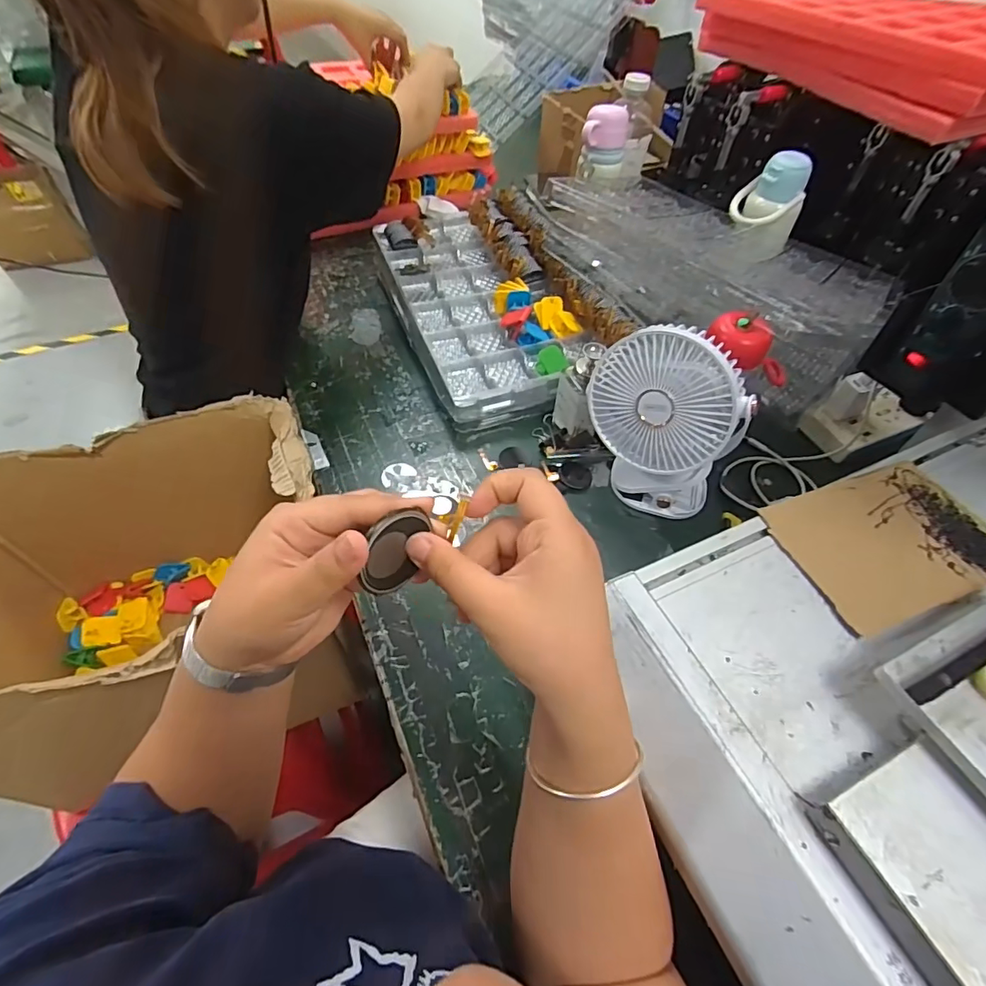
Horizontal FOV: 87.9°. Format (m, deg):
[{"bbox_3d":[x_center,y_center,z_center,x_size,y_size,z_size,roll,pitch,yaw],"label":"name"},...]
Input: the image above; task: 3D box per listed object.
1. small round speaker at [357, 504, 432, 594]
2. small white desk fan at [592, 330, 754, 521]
[{"bbox_3d":[-0.048,0.030,0.251,0.005,0.034,0.043,25,97,38],"label":"small round speaker"},{"bbox_3d":[0.171,-0.067,0.534,0.158,0.194,0.067,21,55,14],"label":"small white desk fan"}]

